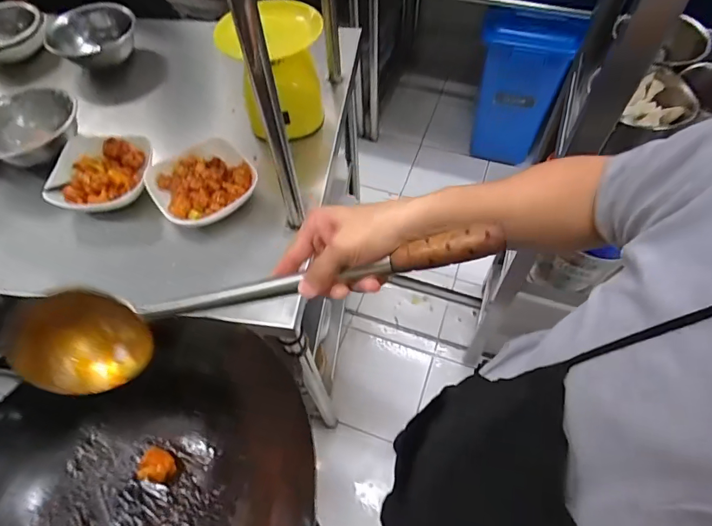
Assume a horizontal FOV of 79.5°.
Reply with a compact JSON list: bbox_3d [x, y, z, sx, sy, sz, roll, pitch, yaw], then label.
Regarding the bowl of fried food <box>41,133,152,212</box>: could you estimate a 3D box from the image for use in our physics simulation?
[{"bbox_3d":[-0.405,-0.145,0.690,0.141,0.047,0.151,-1,59,2],"label":"bowl of fried food"}]

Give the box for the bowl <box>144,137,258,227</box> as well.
[{"bbox_3d":[-0.239,-0.126,0.672,0.150,0.054,0.148,-1,59,2],"label":"bowl"}]

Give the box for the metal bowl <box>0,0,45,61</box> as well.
[{"bbox_3d":[-0.709,-0.451,0.875,0.157,0.073,0.172,-1,59,2],"label":"metal bowl"}]

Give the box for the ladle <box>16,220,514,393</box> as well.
[{"bbox_3d":[-0.117,0.054,0.430,0.501,0.103,0.076,-14,57,17],"label":"ladle"}]

